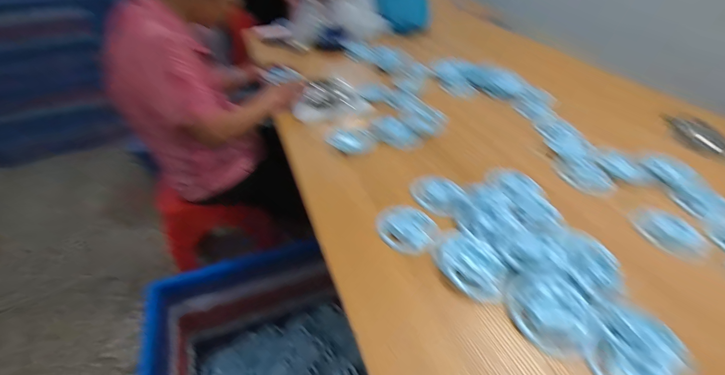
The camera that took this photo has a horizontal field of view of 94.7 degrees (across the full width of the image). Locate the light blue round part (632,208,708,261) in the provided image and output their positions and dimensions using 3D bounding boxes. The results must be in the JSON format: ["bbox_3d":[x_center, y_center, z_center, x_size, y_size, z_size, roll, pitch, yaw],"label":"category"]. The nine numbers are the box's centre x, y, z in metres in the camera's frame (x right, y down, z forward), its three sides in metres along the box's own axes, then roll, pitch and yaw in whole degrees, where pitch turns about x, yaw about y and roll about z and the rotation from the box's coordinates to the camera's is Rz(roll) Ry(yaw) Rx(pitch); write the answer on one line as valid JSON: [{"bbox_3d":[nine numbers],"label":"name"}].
[{"bbox_3d":[0.559,0.078,0.608,0.096,0.020,0.109,-26,46,-28],"label":"light blue round part"}]

